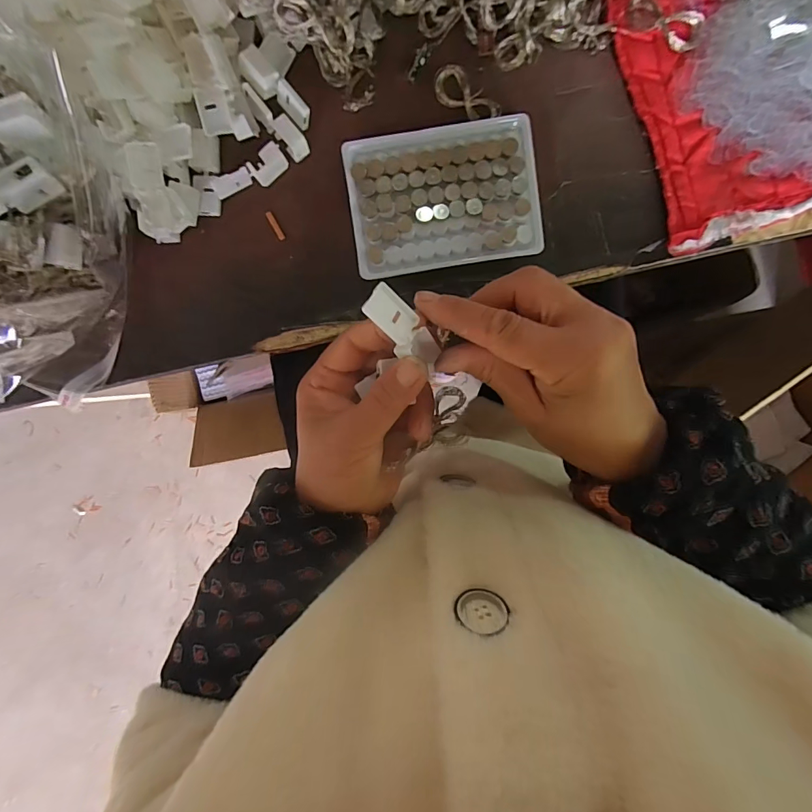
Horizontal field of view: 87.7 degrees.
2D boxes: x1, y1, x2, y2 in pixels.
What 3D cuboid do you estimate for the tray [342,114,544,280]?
[{"bbox_3d":[0.026,-0.147,0.298,0.129,0.016,0.095,-8,96,2],"label":"tray"}]

